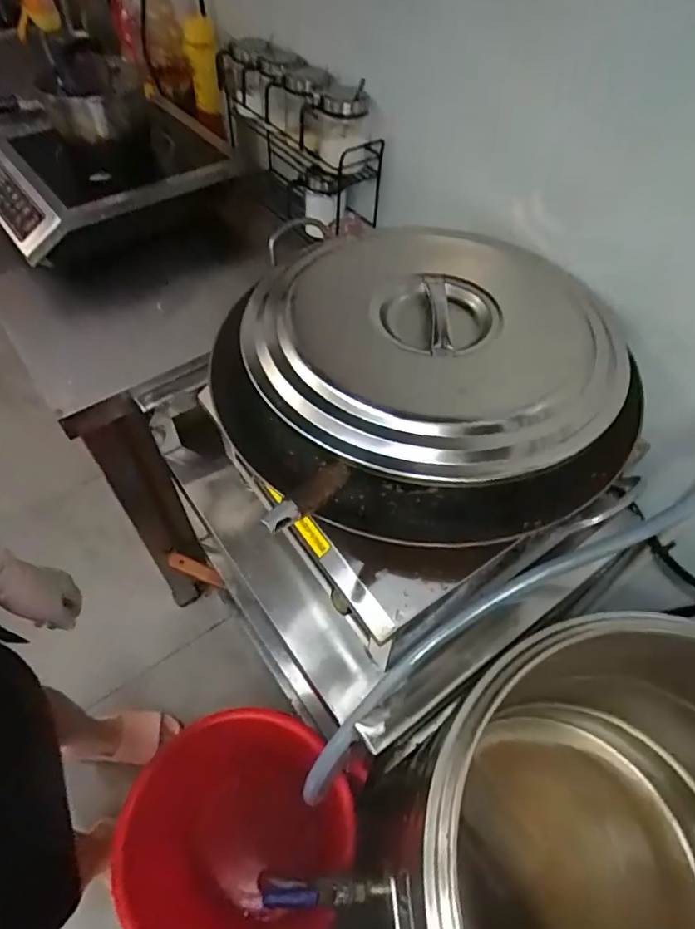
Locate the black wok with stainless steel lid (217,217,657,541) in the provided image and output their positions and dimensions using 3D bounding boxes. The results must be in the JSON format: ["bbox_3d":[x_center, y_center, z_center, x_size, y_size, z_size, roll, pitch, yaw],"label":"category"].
[{"bbox_3d":[0.075,-0.121,0.653,0.396,0.156,0.431,0,54,-1],"label":"black wok with stainless steel lid"}]

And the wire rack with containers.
[{"bbox_3d":[-0.086,-0.586,0.953,0.109,0.213,0.384,-29,59,-20],"label":"wire rack with containers"}]

